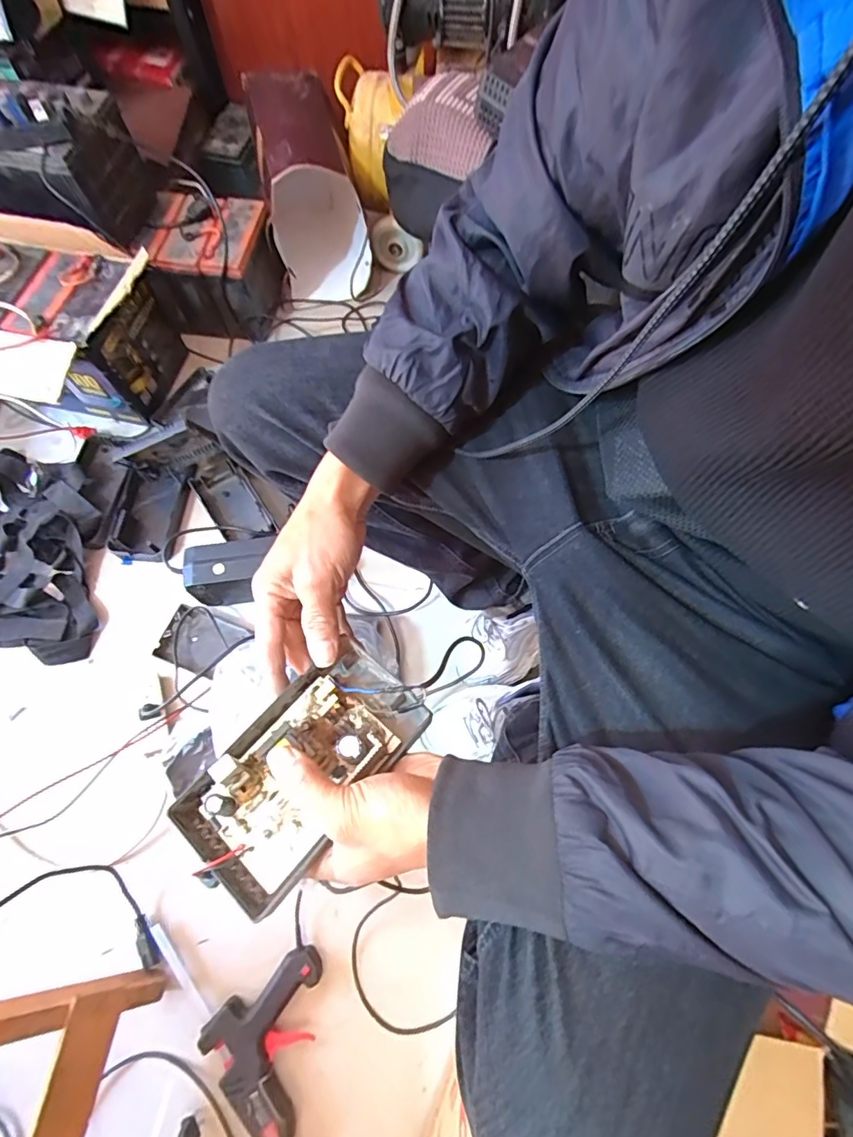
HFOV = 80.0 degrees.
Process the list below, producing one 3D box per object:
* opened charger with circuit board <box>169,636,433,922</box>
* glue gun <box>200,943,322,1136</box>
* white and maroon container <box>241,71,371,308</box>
[{"bbox_3d":[-0.085,0.136,0.358,0.094,0.043,0.167,39,74,13],"label":"opened charger with circuit board"},{"bbox_3d":[-0.174,0.595,0.629,0.152,0.031,0.165,-35,73,-13],"label":"glue gun"},{"bbox_3d":[-0.223,-0.736,1.018,0.172,0.307,0.268,-11,70,-5],"label":"white and maroon container"}]

